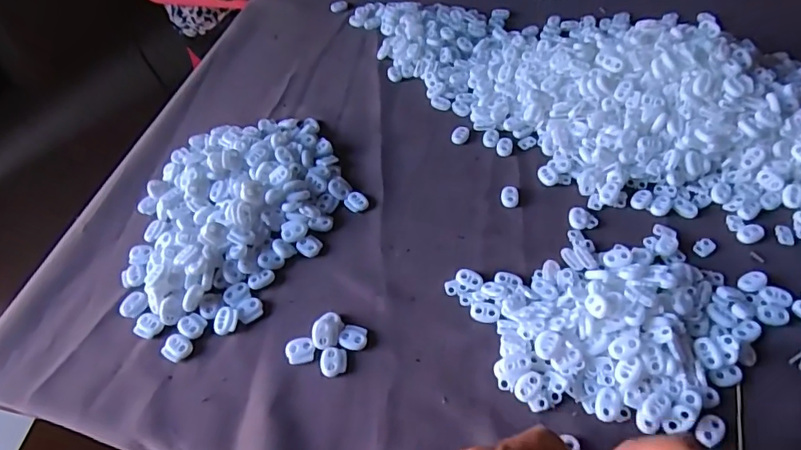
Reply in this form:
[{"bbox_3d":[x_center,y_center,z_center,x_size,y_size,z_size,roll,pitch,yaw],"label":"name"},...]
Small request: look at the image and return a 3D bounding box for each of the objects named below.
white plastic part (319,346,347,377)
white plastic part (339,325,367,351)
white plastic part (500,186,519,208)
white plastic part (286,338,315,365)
[{"bbox_3d":[-0.050,0.102,0.382,0.020,0.005,0.021,-2,52,2],"label":"white plastic part"},{"bbox_3d":[-0.036,0.086,0.392,0.020,0.006,0.020,5,53,7],"label":"white plastic part"},{"bbox_3d":[0.100,-0.026,0.467,0.017,0.007,0.022,8,53,9],"label":"white plastic part"},{"bbox_3d":[-0.075,0.095,0.387,0.021,0.006,0.019,-7,52,-2],"label":"white plastic part"}]

